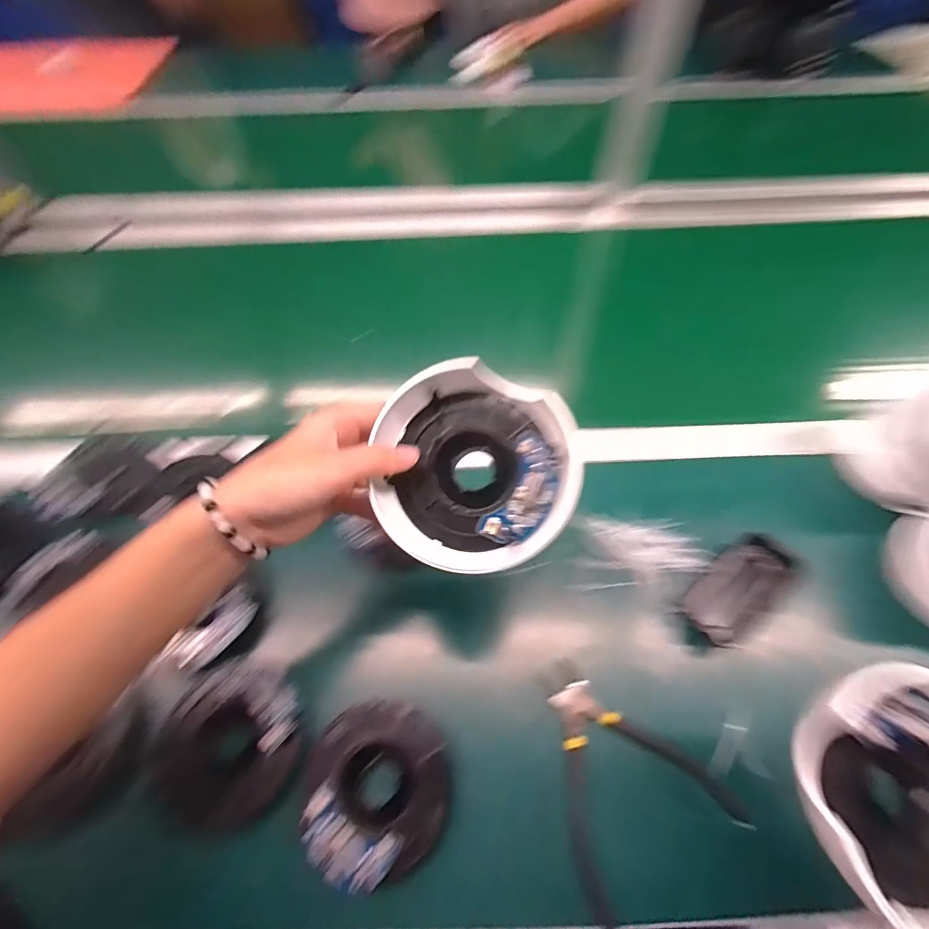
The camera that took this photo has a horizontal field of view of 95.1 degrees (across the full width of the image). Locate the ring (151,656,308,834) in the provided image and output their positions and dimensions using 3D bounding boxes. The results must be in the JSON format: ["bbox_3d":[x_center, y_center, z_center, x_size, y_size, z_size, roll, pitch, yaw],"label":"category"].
[{"bbox_3d":[-0.174,0.202,0.310,0.103,0.026,0.103,-1,59,1],"label":"ring"}]

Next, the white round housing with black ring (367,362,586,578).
[{"bbox_3d":[0.005,0.003,0.256,0.123,0.043,0.123,0,87,8],"label":"white round housing with black ring"}]

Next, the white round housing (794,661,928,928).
[{"bbox_3d":[0.226,0.167,0.205,0.116,0.056,0.114,-1,59,1],"label":"white round housing"}]

